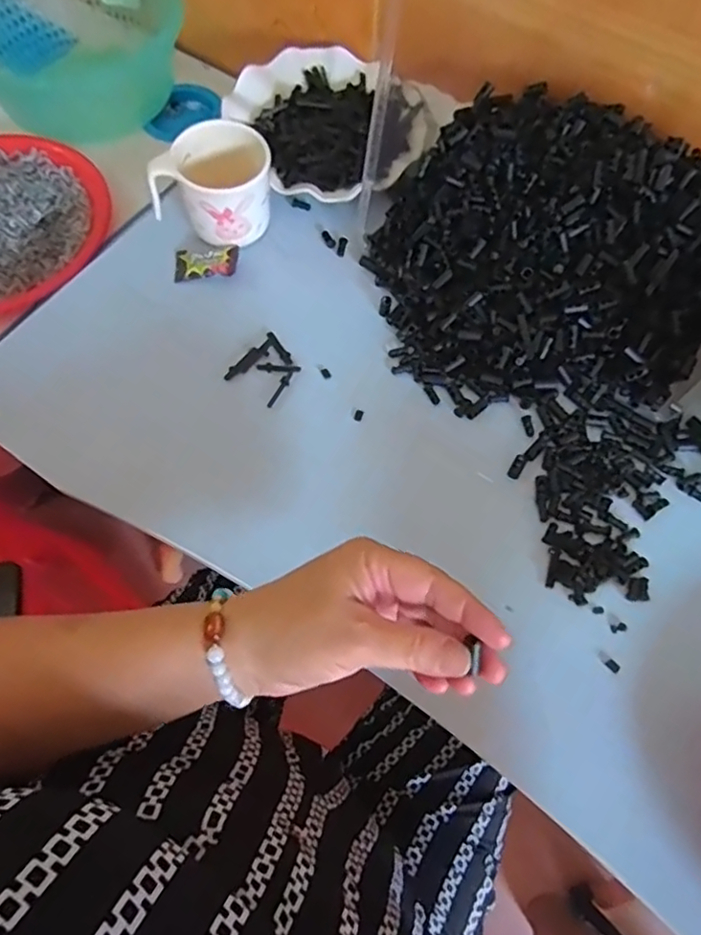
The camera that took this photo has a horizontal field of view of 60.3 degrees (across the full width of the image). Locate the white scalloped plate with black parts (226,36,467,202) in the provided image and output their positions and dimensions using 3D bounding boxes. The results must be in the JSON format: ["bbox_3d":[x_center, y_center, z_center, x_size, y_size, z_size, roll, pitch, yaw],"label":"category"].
[{"bbox_3d":[-0.020,-0.321,0.561,0.181,0.036,0.181,0,67,0],"label":"white scalloped plate with black parts"}]

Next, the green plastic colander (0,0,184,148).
[{"bbox_3d":[-0.294,-0.461,0.654,0.210,0.095,0.202,0,67,0],"label":"green plastic colander"}]

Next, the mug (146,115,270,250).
[{"bbox_3d":[-0.114,-0.230,0.502,0.097,0.073,0.081,-6,67,-3],"label":"mug"}]

